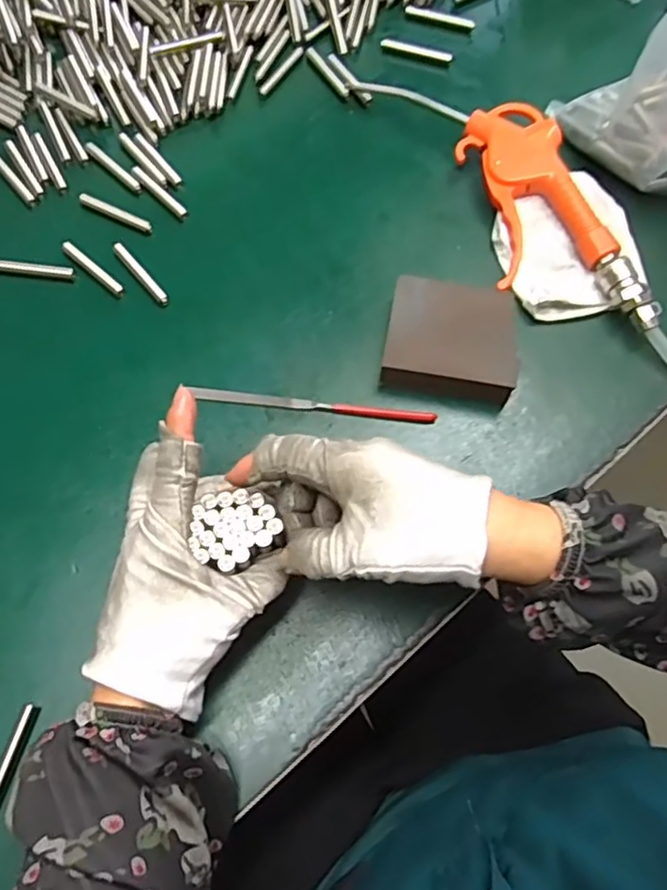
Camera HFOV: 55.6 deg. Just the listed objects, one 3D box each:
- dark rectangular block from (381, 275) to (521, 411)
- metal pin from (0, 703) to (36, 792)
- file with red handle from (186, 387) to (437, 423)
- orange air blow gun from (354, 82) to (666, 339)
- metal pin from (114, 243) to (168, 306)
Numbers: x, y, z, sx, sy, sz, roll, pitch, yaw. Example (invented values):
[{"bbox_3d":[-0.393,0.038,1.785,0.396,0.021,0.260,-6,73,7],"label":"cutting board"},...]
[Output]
[{"bbox_3d":[0.075,-0.068,0.400,0.079,0.027,0.081,10,67,3],"label":"dark rectangular block"},{"bbox_3d":[-0.165,0.161,0.318,0.007,0.004,0.058,14,67,4],"label":"metal pin"},{"bbox_3d":[-0.013,-0.025,0.396,0.151,0.007,0.008,7,67,1],"label":"file with red handle"},{"bbox_3d":[0.125,-0.170,0.434,0.087,0.039,0.247,-23,69,-11],"label":"orange air blow gun"},{"bbox_3d":[-0.131,-0.116,0.429,0.008,0.005,0.057,-37,73,-16],"label":"metal pin"}]

